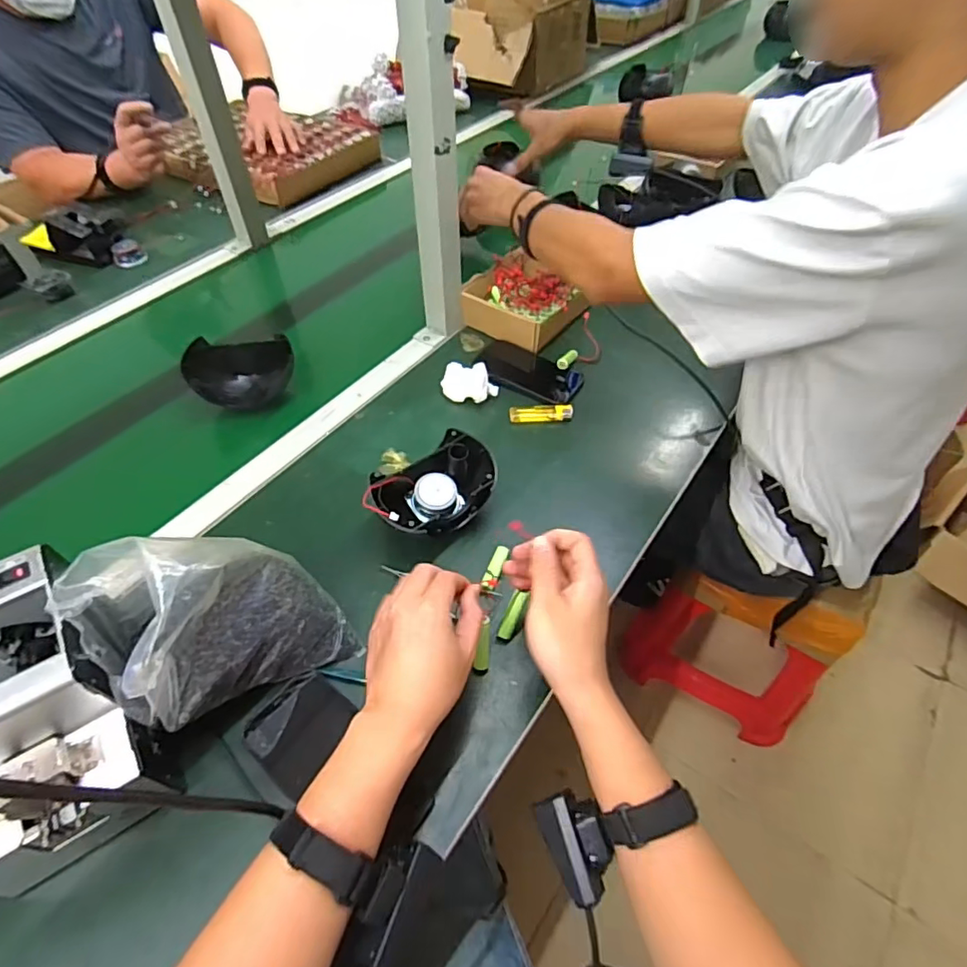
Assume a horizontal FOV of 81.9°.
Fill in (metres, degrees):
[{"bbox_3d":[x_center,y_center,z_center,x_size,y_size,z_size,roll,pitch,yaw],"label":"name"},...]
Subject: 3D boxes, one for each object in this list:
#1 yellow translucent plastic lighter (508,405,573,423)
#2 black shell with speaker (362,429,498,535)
[{"bbox_3d":[0.074,-0.091,0.718,0.080,0.008,0.028,-2,50,-2],"label":"yellow translucent plastic lighter"},{"bbox_3d":[-0.051,0.013,0.596,0.129,0.072,0.094,-23,54,-18],"label":"black shell with speaker"}]

